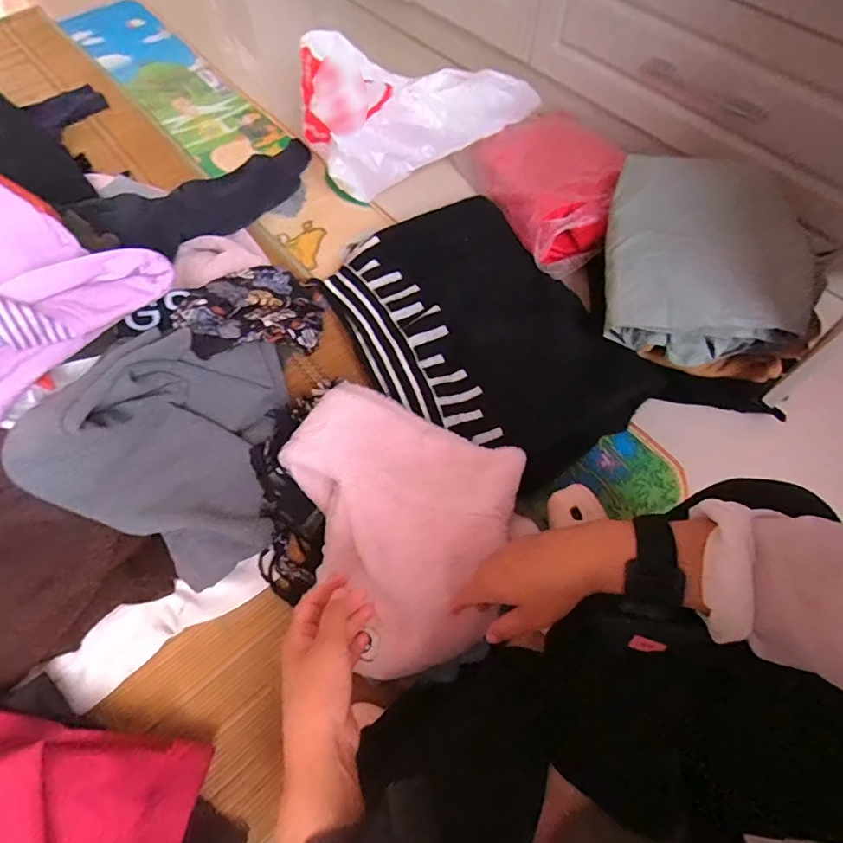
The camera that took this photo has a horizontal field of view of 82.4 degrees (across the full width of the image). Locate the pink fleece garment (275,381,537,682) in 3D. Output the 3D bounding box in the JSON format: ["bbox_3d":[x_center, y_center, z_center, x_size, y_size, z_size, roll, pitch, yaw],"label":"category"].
[{"bbox_3d":[-0.012,0.086,0.524,0.238,0.075,0.305,-18,63,-9],"label":"pink fleece garment"}]

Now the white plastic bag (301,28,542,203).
[{"bbox_3d":[-0.017,-0.609,0.909,0.425,0.137,0.301,-22,64,-11],"label":"white plastic bag"}]

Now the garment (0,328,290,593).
[{"bbox_3d":[-0.269,0.002,0.561,0.247,0.148,0.283,23,65,12],"label":"garment"}]

